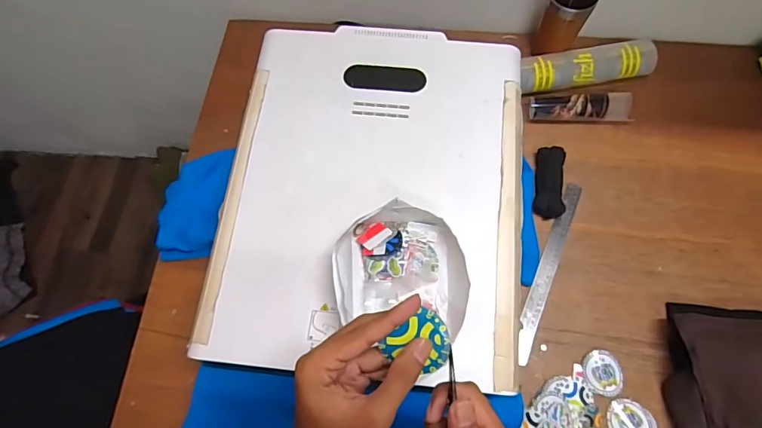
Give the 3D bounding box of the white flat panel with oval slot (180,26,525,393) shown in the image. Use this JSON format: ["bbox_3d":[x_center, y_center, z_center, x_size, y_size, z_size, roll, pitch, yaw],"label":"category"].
[{"bbox_3d":[-0.011,-0.046,0.603,0.395,0.022,0.495,5,70,3],"label":"white flat panel with oval slot"}]

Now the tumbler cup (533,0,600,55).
[{"bbox_3d":[0.332,-0.356,0.805,0.081,0.124,0.075,0,69,1],"label":"tumbler cup"}]

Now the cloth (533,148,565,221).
[{"bbox_3d":[0.294,-0.056,0.758,0.048,0.030,0.122,8,70,4],"label":"cloth"}]

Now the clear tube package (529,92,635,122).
[{"bbox_3d":[0.363,-0.196,0.801,0.179,0.044,0.054,0,69,1],"label":"clear tube package"}]

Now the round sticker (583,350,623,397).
[{"bbox_3d":[0.334,0.239,0.659,0.056,0.006,0.059,0,69,1],"label":"round sticker"}]

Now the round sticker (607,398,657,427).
[{"bbox_3d":[0.362,0.304,0.630,0.068,0.010,0.065,0,69,1],"label":"round sticker"}]

